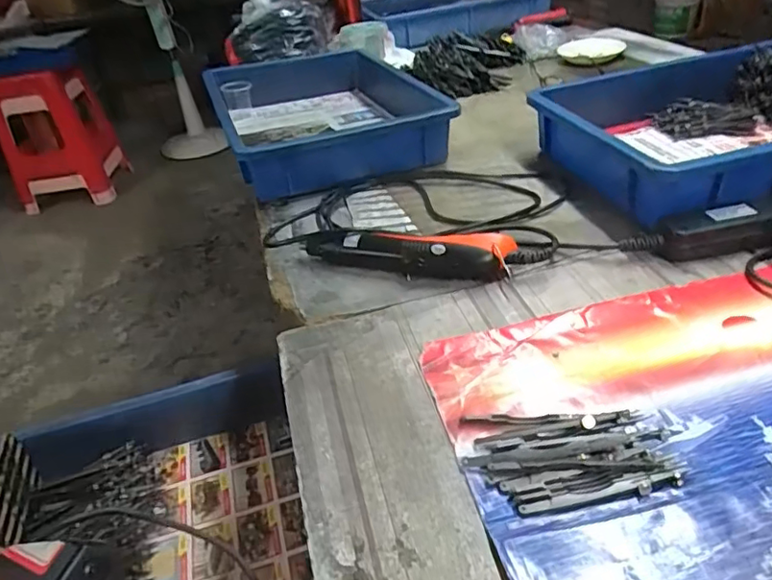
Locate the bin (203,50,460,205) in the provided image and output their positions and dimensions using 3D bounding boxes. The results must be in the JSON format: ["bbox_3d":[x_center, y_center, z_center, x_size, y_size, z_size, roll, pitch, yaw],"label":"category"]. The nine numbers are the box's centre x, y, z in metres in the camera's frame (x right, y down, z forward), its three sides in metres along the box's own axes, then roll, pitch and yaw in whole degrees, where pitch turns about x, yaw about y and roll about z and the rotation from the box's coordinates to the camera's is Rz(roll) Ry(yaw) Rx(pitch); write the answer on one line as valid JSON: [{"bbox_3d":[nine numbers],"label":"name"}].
[{"bbox_3d":[-0.094,-0.271,0.889,0.302,0.085,0.455,-16,36,-12],"label":"bin"}]

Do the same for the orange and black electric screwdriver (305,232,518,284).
[{"bbox_3d":[0.017,-0.033,0.561,0.204,0.040,0.036,5,37,18],"label":"orange and black electric screwdriver"}]

